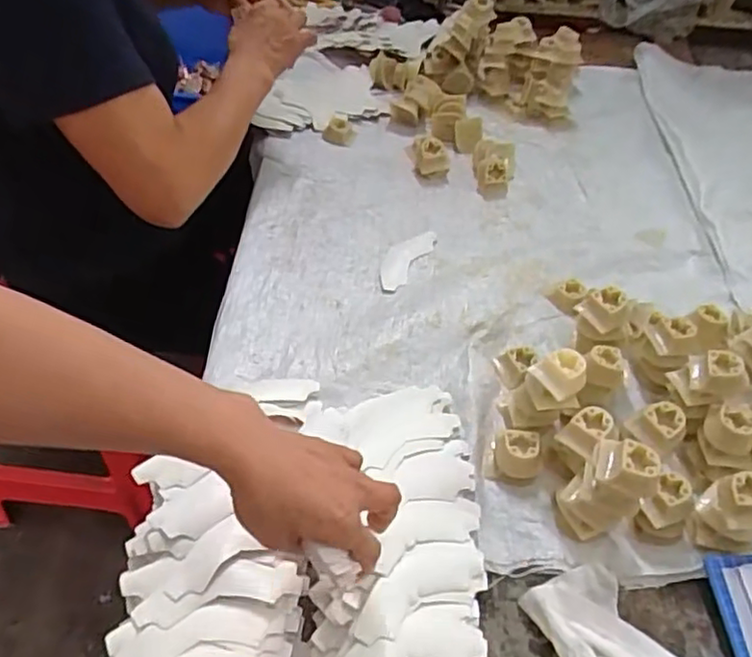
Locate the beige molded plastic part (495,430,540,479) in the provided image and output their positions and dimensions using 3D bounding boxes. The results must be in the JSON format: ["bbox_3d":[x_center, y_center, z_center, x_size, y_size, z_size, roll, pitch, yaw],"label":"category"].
[{"bbox_3d":[0.128,0.116,0.586,0.038,0.035,0.037,15,48,8],"label":"beige molded plastic part"}]

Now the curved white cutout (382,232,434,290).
[{"bbox_3d":[0.032,-0.084,0.775,0.039,0.009,0.112,25,50,17],"label":"curved white cutout"}]

